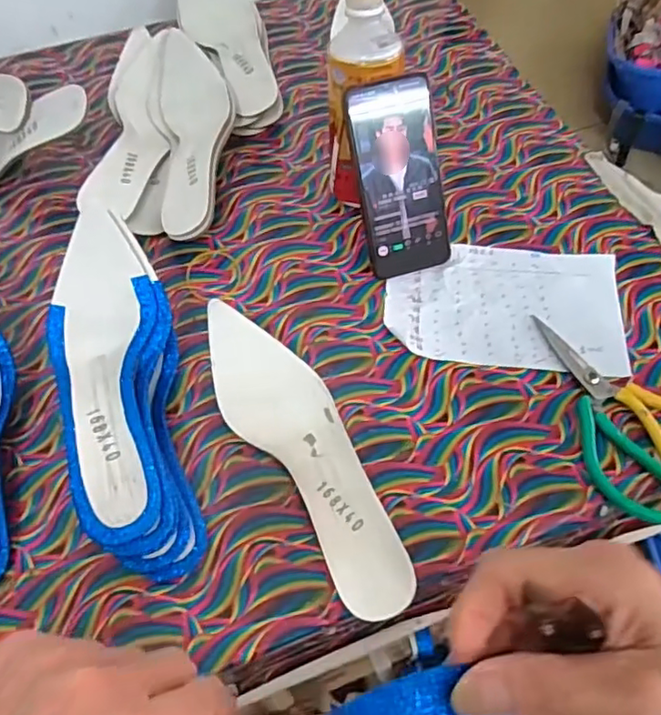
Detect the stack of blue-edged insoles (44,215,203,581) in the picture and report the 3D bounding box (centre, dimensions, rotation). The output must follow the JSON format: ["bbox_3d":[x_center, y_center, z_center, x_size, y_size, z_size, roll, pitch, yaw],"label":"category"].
[{"bbox_3d":[-0.157,0.024,0.442,0.087,0.083,0.264,-12,59,-7],"label":"stack of blue-edged insoles"}]

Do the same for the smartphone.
[{"bbox_3d":[0.060,-0.154,0.521,0.073,0.160,0.011,-16,22,-10],"label":"smartphone"}]

